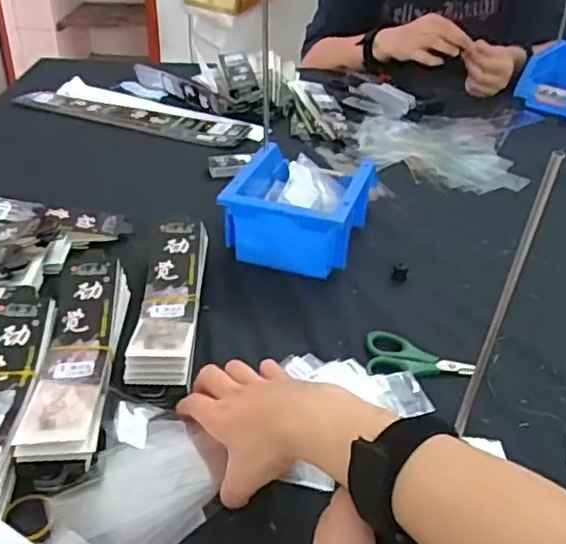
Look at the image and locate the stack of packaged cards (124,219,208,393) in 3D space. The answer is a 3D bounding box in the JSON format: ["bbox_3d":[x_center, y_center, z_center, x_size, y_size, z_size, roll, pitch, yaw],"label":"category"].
[{"bbox_3d":[-0.096,0.019,0.569,0.060,0.033,0.202,1,35,-3],"label":"stack of packaged cards"}]

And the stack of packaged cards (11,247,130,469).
[{"bbox_3d":[-0.161,0.055,0.507,0.053,0.031,0.210,-1,35,-5],"label":"stack of packaged cards"}]

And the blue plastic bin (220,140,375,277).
[{"bbox_3d":[0.016,-0.062,0.668,0.121,0.080,0.144,12,36,14],"label":"blue plastic bin"}]

